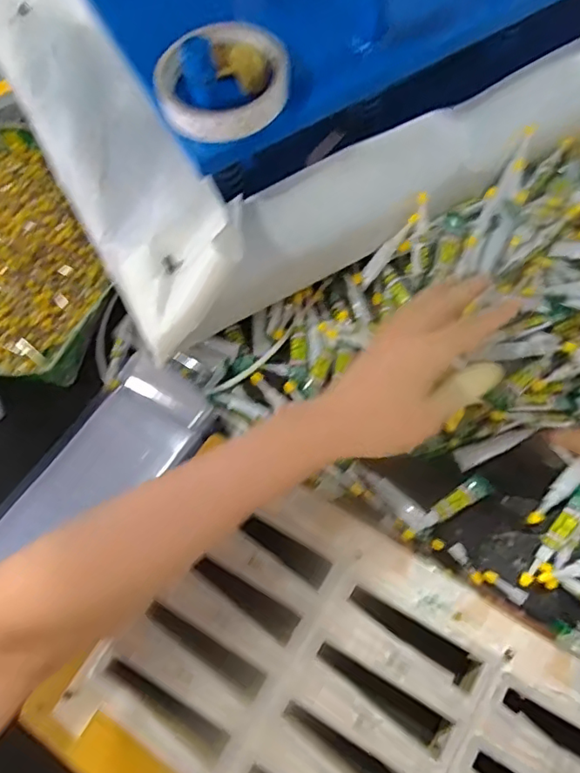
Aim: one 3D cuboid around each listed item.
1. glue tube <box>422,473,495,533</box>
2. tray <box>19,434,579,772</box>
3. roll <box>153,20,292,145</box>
[{"bbox_3d":[0.123,0.085,0.410,0.064,0.008,0.017,-30,70,-7],"label":"glue tube"},{"bbox_3d":[0.049,0.223,0.347,0.351,0.040,0.223,31,75,12],"label":"tray"},{"bbox_3d":[-0.047,-0.202,0.364,0.086,0.032,0.075,5,80,5],"label":"roll"}]

